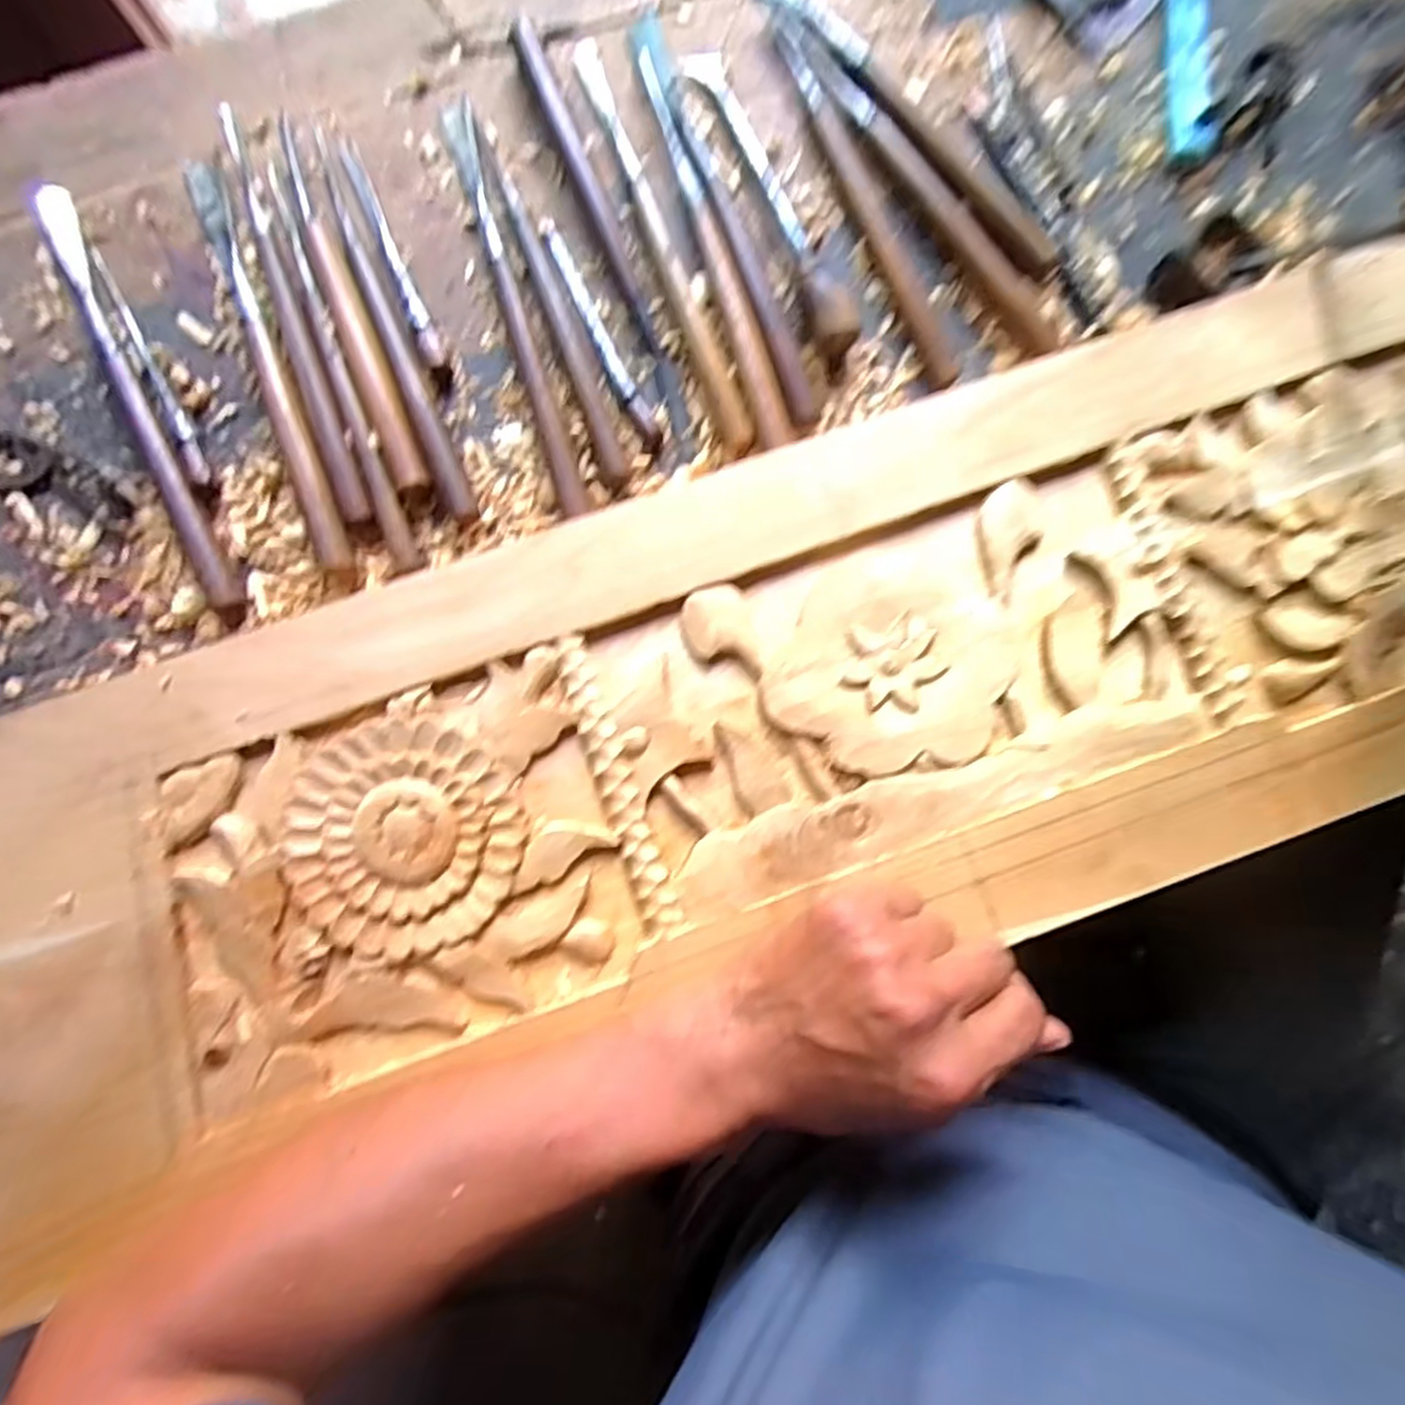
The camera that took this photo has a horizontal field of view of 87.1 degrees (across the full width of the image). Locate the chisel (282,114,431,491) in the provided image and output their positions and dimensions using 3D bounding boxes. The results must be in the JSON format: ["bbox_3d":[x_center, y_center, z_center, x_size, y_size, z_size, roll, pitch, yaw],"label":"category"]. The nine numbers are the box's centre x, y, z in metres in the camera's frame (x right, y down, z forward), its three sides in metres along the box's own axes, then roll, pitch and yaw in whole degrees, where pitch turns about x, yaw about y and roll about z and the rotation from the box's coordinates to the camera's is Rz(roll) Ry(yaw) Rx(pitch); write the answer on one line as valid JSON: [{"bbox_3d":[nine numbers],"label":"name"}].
[{"bbox_3d":[-0.197,-0.219,0.408,0.018,0.019,0.223,-23,85,-3],"label":"chisel"}]

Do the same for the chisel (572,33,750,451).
[{"bbox_3d":[-0.022,-0.255,0.413,0.018,0.033,0.249,-20,79,-3],"label":"chisel"}]

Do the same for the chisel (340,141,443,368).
[{"bbox_3d":[-0.173,-0.252,0.413,0.012,0.014,0.142,-22,85,-3],"label":"chisel"}]

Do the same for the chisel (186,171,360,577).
[{"bbox_3d":[-0.238,-0.186,0.406,0.017,0.025,0.245,-21,85,-2],"label":"chisel"}]

